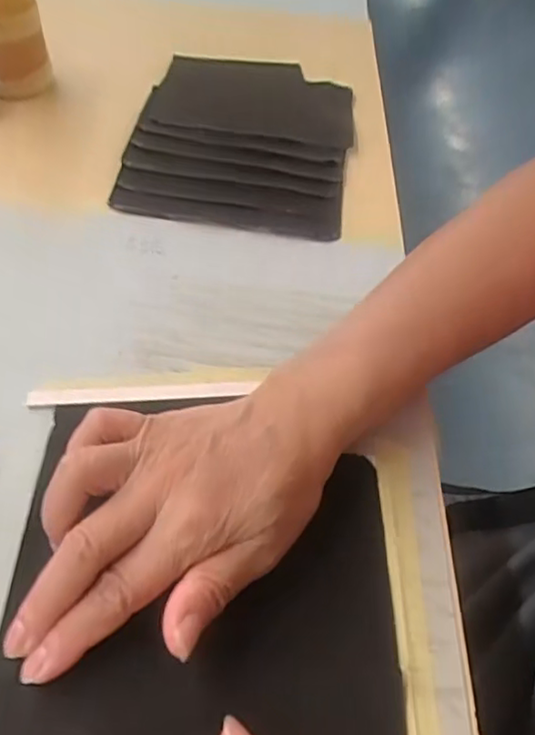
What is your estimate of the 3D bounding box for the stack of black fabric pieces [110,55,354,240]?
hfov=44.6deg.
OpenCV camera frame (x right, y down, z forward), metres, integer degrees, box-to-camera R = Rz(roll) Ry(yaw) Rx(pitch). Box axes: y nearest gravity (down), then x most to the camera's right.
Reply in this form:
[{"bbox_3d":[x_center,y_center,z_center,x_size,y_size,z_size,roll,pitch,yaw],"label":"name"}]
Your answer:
[{"bbox_3d":[-0.020,-0.194,0.543,0.171,0.025,0.225,7,49,0],"label":"stack of black fabric pieces"}]

